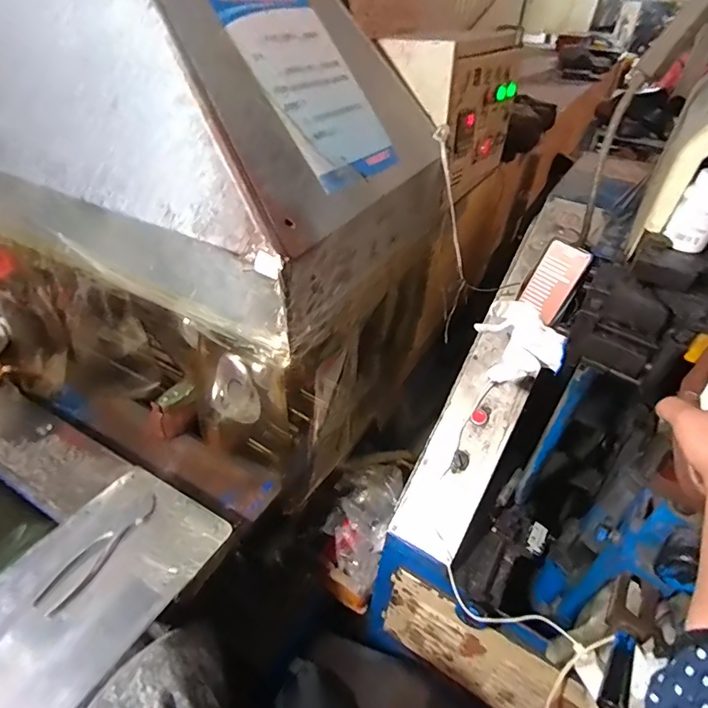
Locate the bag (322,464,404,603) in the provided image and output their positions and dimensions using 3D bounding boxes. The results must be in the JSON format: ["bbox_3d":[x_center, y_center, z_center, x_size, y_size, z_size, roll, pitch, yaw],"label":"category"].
[{"bbox_3d":[0.007,0.407,1.129,0.162,0.147,0.264,15,41,13],"label":"bag"}]

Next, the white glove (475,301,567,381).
[{"bbox_3d":[0.251,-0.010,0.704,0.052,0.104,0.127,-26,48,-32],"label":"white glove"}]

